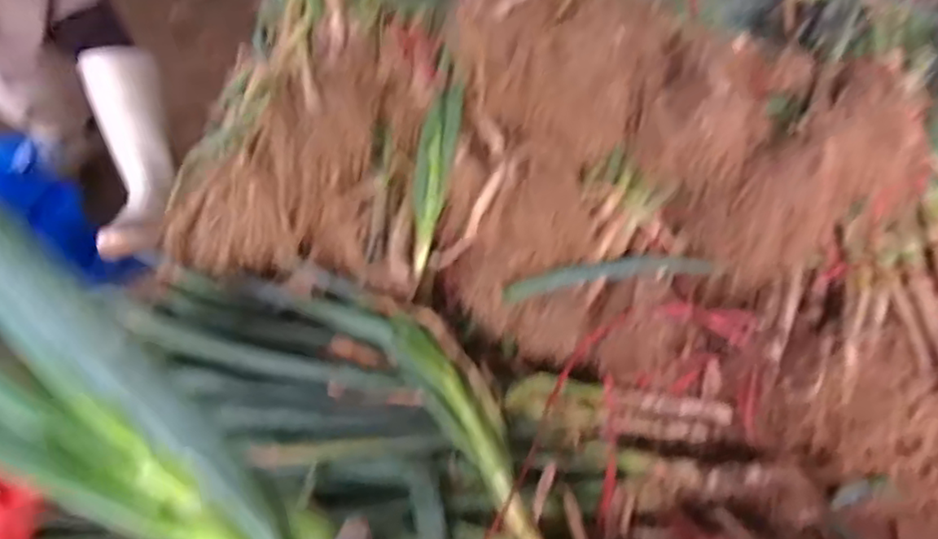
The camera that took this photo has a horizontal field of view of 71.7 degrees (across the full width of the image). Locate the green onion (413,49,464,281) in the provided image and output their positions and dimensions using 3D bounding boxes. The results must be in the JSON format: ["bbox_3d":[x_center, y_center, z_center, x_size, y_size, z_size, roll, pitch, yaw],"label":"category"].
[{"bbox_3d":[-0.052,-0.162,0.999,0.060,0.332,0.033,9,-3,13],"label":"green onion"}]

